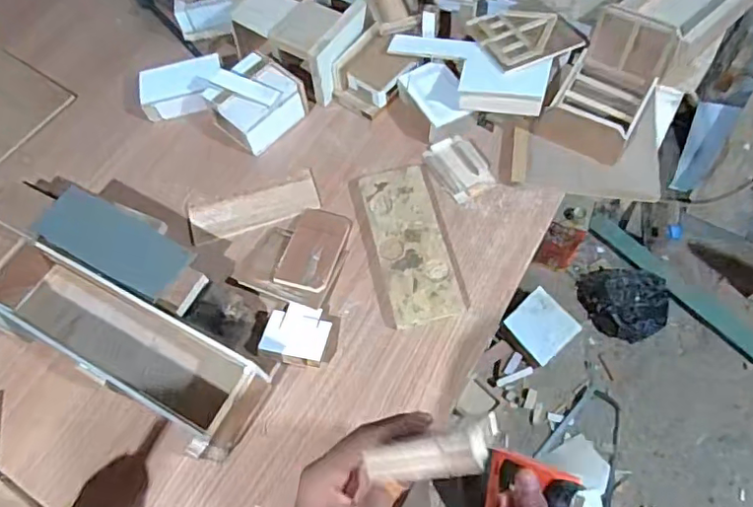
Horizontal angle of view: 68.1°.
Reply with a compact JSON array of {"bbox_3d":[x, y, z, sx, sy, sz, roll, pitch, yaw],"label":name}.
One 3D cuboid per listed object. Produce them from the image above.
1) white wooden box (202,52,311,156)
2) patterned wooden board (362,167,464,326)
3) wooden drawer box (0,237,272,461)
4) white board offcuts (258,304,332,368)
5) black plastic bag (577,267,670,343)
[{"bbox_3d":[-0.189,-0.237,0.882,0.114,0.073,0.126,39,72,20],"label":"white wooden box"},{"bbox_3d":[0.046,-0.016,0.782,0.093,0.019,0.238,-13,63,-3],"label":"patterned wooden board"},{"bbox_3d":[-0.329,0.112,0.707,0.385,0.092,0.114,25,67,15],"label":"wooden drawer box"},{"bbox_3d":[-0.102,0.103,0.721,0.080,0.034,0.077,11,64,8],"label":"white board offcuts"},{"bbox_3d":[0.671,0.130,1.494,0.236,0.048,0.200,1,63,4],"label":"black plastic bag"}]

